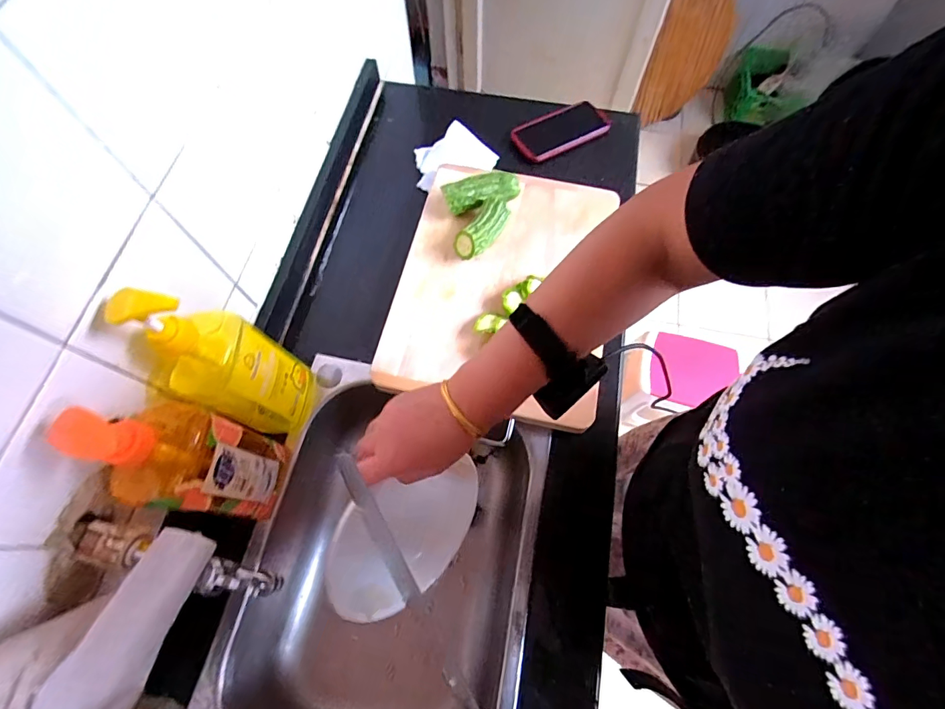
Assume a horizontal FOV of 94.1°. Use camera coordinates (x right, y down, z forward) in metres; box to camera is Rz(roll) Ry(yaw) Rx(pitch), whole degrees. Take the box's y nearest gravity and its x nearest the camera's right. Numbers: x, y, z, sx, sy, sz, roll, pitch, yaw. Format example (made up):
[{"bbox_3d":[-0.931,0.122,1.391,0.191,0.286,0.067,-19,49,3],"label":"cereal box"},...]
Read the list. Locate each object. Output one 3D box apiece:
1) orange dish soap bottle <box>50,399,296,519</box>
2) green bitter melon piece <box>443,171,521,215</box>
[{"bbox_3d":[-0.285,0.099,0.436,0.099,0.256,0.097,13,68,6],"label":"orange dish soap bottle"},{"bbox_3d":[0.014,-0.244,0.671,0.115,0.055,0.043,-14,68,-5],"label":"green bitter melon piece"}]

